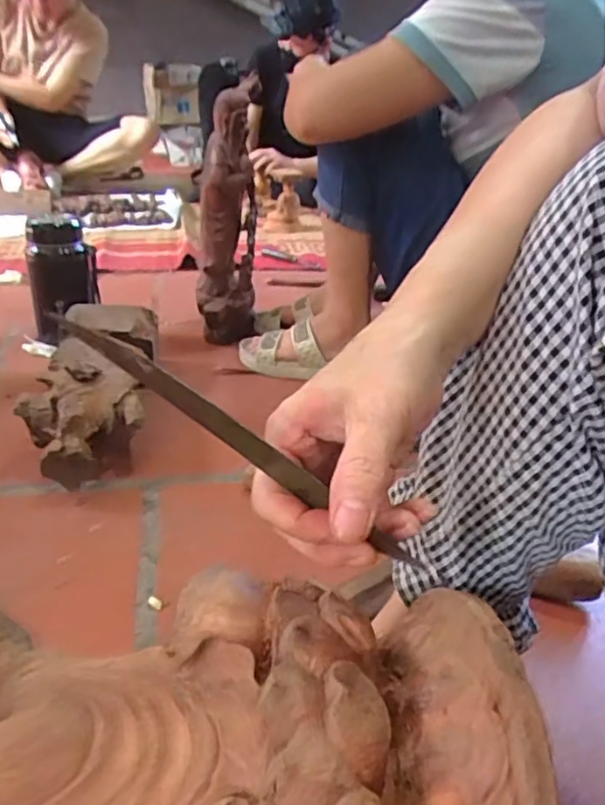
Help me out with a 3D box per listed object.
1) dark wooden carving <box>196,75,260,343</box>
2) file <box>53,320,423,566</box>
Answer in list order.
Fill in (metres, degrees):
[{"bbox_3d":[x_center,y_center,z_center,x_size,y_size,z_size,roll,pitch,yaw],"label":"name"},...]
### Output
[{"bbox_3d":[-0.127,-0.301,1.047,0.093,0.396,0.142,3,28,-1],"label":"dark wooden carving"},{"bbox_3d":[-0.025,0.018,0.269,0.183,0.023,0.004,36,55,-10],"label":"file"}]

